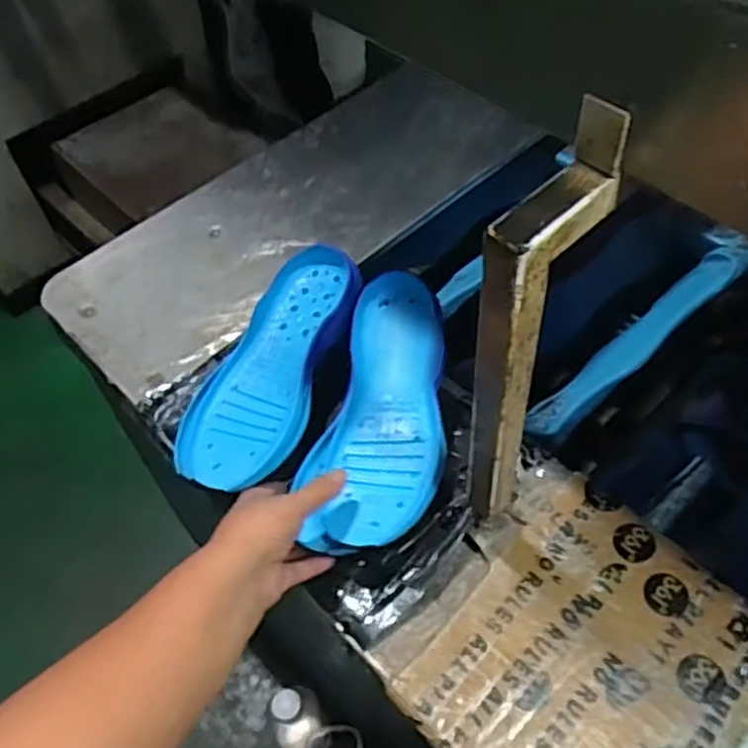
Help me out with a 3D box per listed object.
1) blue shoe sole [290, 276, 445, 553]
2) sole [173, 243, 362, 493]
[{"bbox_3d":[0.006,0.031,0.641,0.112,0.025,0.242,7,68,8],"label":"blue shoe sole"},{"bbox_3d":[-0.092,-0.011,0.669,0.106,0.034,0.242,19,68,16],"label":"sole"}]

